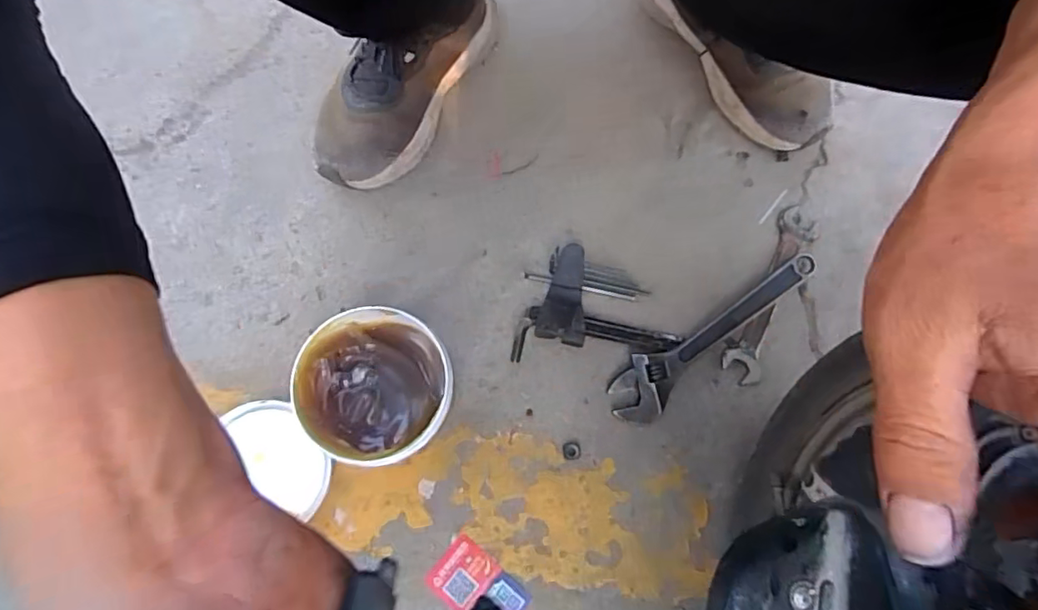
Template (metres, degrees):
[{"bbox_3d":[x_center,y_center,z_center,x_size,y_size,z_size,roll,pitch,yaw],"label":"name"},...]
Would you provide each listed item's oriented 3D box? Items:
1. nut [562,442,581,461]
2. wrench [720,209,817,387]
[{"bbox_3d":[0.049,0.138,0.533,0.017,0.004,0.016,-3,74,-2],"label":"nut"},{"bbox_3d":[0.256,-0.014,0.568,0.038,0.013,0.195,25,75,6],"label":"wrench"}]

